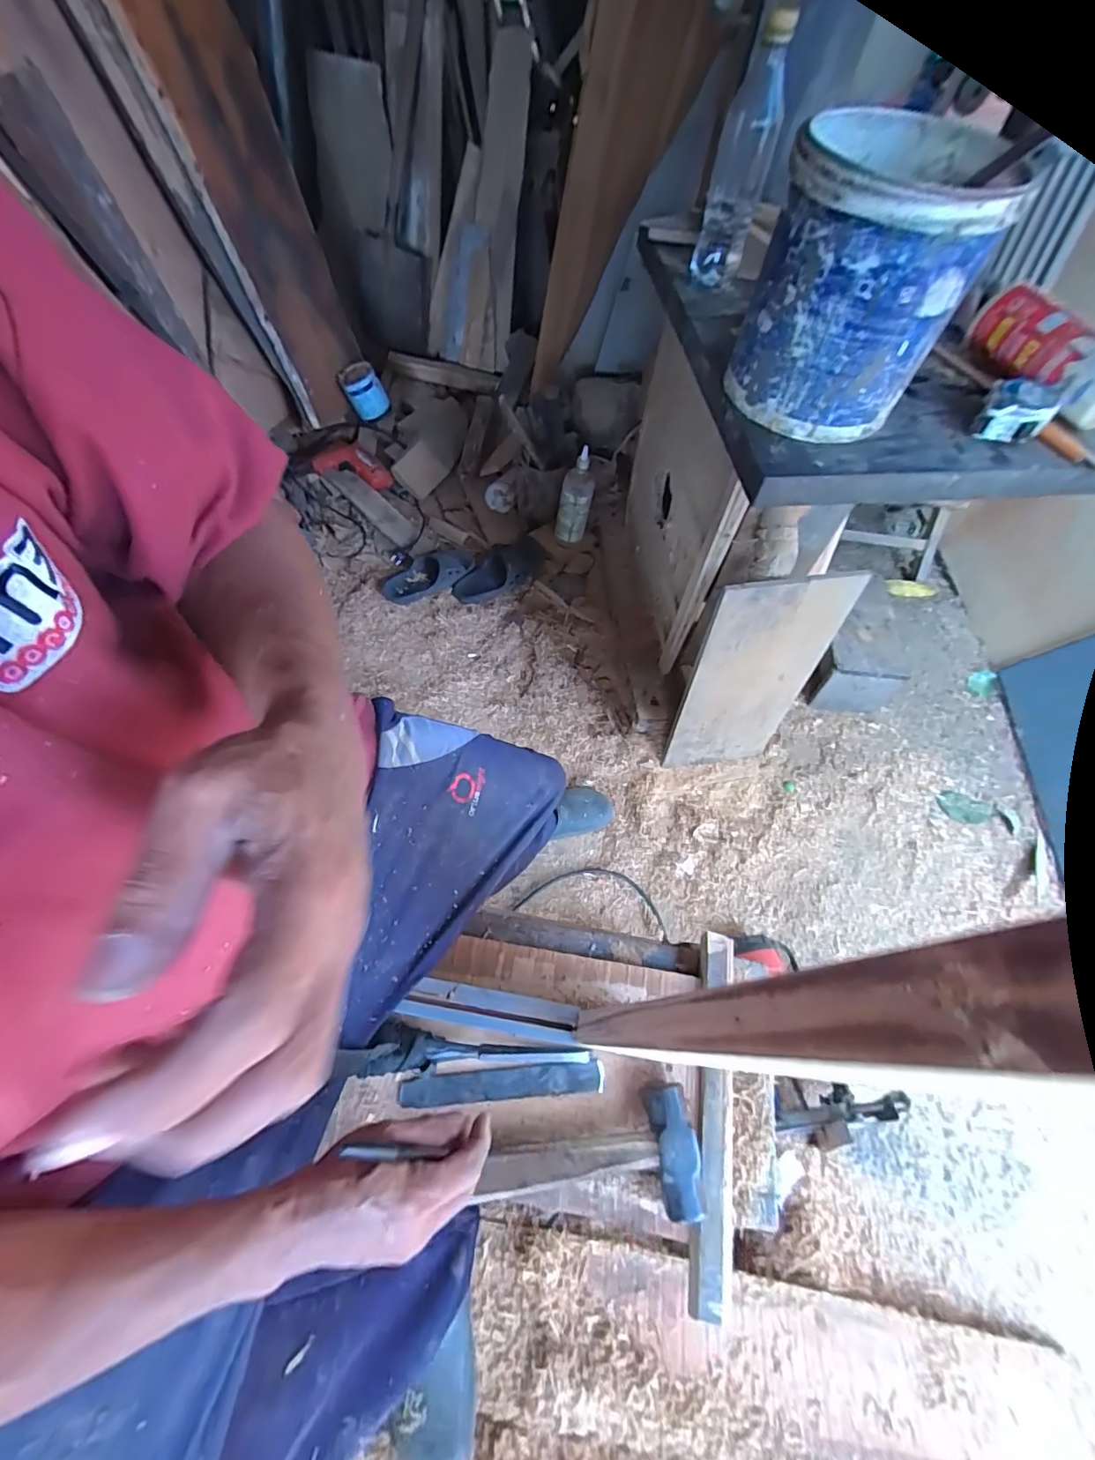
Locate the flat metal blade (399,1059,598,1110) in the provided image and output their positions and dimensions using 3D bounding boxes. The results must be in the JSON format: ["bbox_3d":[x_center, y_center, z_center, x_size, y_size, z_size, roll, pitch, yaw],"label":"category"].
[{"bbox_3d":[-0.044,0.367,0.538,0.207,0.007,0.027,2,65,-10],"label":"flat metal blade"}]

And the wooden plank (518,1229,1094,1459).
[{"bbox_3d":[0.430,0.939,0.745,1.009,0.043,0.195,19,44,-4],"label":"wooden plank"}]

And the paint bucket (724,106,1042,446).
[{"bbox_3d":[0.270,-0.386,0.462,0.158,0.177,0.159,3,62,-6],"label":"paint bucket"}]

